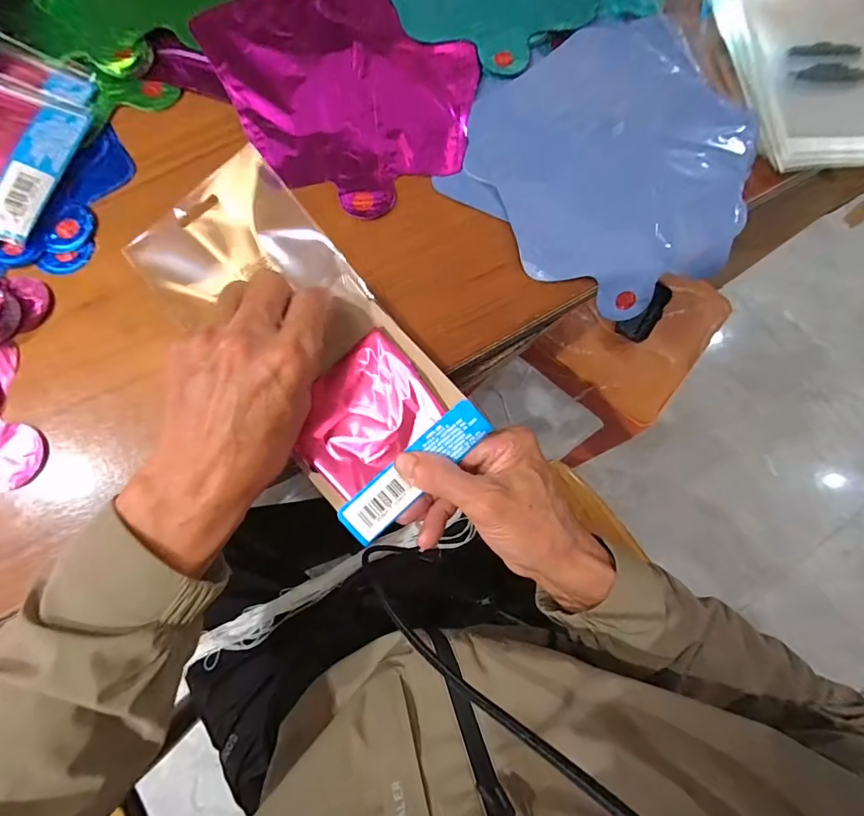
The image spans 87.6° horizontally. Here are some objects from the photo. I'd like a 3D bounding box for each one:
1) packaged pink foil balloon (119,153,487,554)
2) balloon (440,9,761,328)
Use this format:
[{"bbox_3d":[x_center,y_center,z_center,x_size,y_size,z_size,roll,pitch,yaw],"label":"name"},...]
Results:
[{"bbox_3d":[-0.091,-0.051,0.307,0.118,0.023,0.271,-37,80,-10],"label":"packaged pink foil balloon"},{"bbox_3d":[0.151,-0.205,0.369,0.223,0.027,0.244,43,78,7],"label":"balloon"}]

